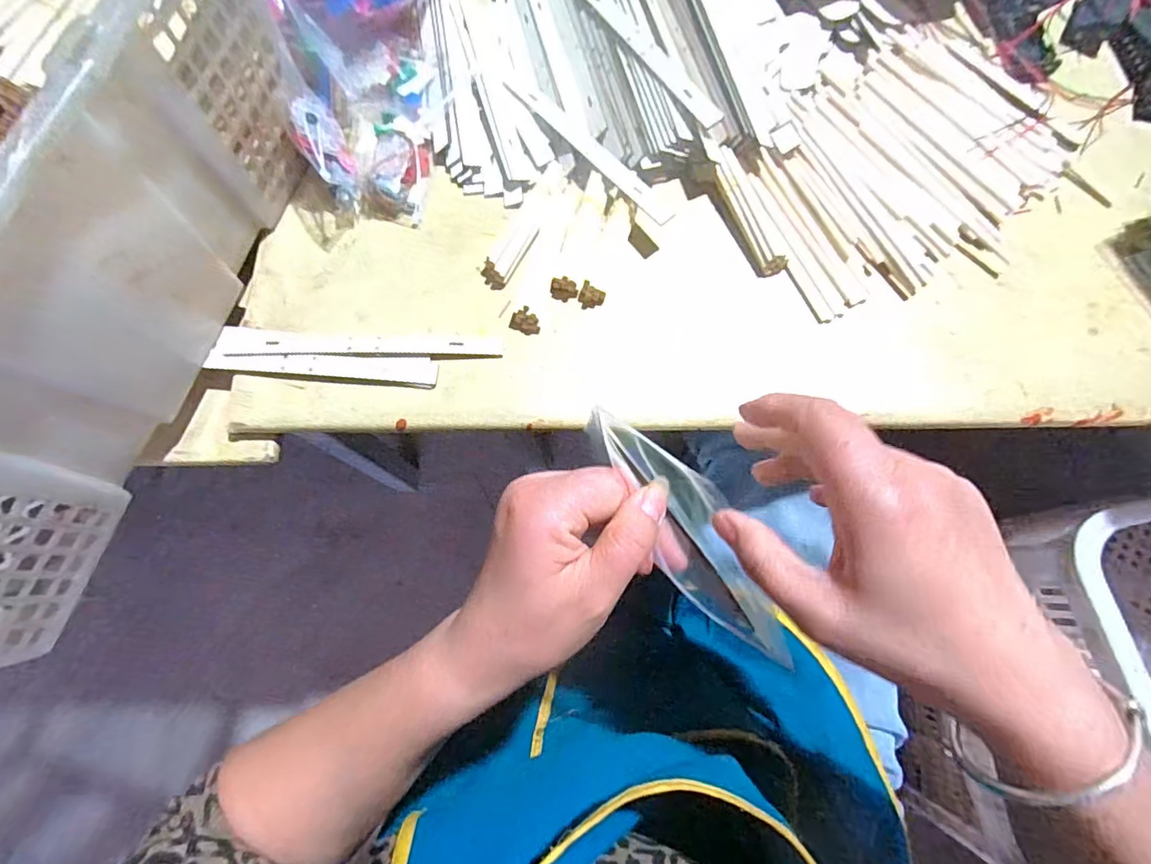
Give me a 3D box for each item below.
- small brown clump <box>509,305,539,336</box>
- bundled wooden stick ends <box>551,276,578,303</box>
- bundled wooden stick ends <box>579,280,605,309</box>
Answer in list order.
[{"bbox_3d":[-0.037,-0.081,0.384,0.023,0.017,0.012,23,76,7],"label":"small brown clump"},{"bbox_3d":[-0.009,-0.105,0.392,0.020,0.015,0.011,16,76,5],"label":"bundled wooden stick ends"},{"bbox_3d":[0.011,-0.099,0.391,0.017,0.014,0.015,23,76,7],"label":"bundled wooden stick ends"}]

